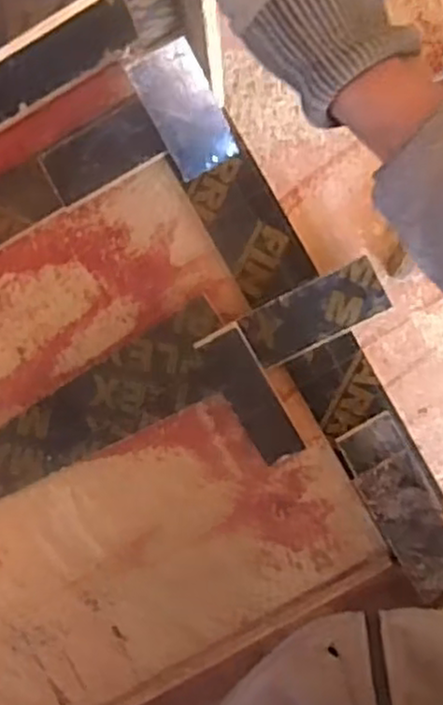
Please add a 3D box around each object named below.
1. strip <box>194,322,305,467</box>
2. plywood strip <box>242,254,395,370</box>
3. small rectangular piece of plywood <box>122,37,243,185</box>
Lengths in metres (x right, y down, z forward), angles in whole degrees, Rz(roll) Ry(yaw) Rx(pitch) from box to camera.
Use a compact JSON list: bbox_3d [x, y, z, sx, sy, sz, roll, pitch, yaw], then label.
[{"bbox_3d":[0.033,0.044,0.762,0.051,0.017,0.160,-30,112,3],"label":"strip"},{"bbox_3d":[0.098,-0.040,0.760,0.146,0.024,0.065,-26,95,2],"label":"plywood strip"},{"bbox_3d":[-0.031,-0.223,0.682,0.064,0.155,0.018,-28,62,4],"label":"small rectangular piece of plywood"}]

